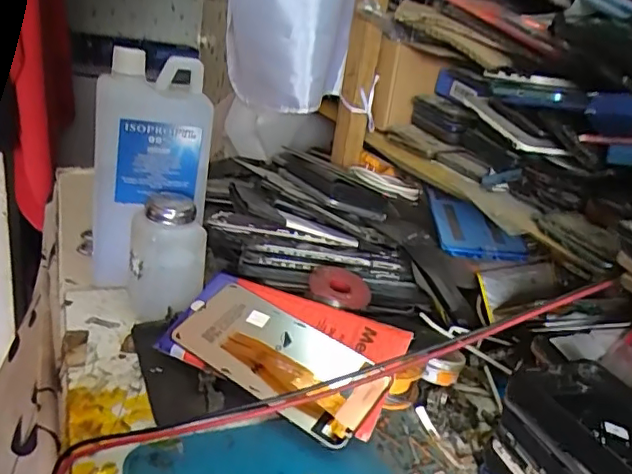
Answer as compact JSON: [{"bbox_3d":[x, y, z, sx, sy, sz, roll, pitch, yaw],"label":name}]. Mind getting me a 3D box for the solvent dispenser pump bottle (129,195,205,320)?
[{"bbox_3d":[-0.128,0.020,0.482,0.062,0.098,0.056,0,24,-18],"label":"solvent dispenser pump bottle"}]

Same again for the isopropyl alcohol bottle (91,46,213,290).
[{"bbox_3d":[-0.150,-0.053,0.506,0.103,0.204,0.072,0,25,-19],"label":"isopropyl alcohol bottle"}]

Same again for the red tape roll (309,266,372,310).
[{"bbox_3d":[0.020,0.042,0.472,0.052,0.014,0.045,13,24,11],"label":"red tape roll"}]

